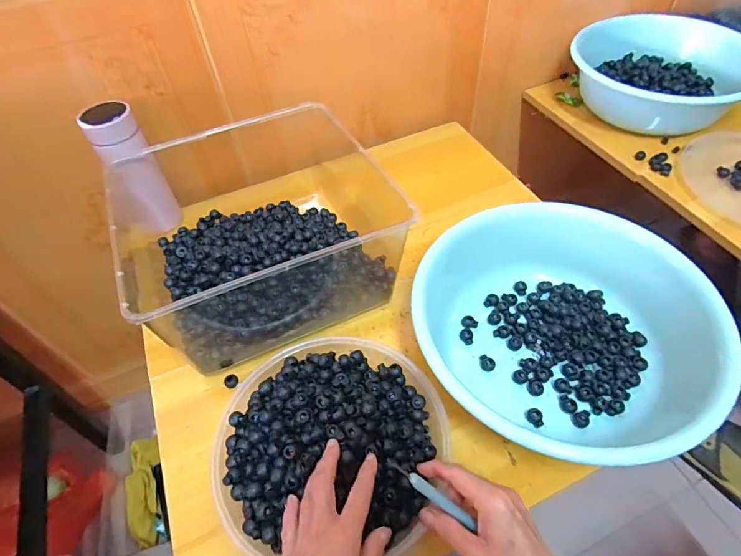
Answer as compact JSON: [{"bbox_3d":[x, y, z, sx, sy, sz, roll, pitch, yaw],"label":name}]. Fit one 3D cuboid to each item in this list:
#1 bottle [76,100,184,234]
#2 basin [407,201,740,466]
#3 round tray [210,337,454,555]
[{"bbox_3d":[-0.331,-0.144,0.631,0.069,0.182,0.062,-31,56,-19],"label":"bottle"},{"bbox_3d":[0.200,0.057,0.485,0.300,0.095,0.282,-6,52,-1],"label":"basin"},{"bbox_3d":[-0.039,0.151,0.442,0.222,0.047,0.208,-2,52,2],"label":"round tray"}]

